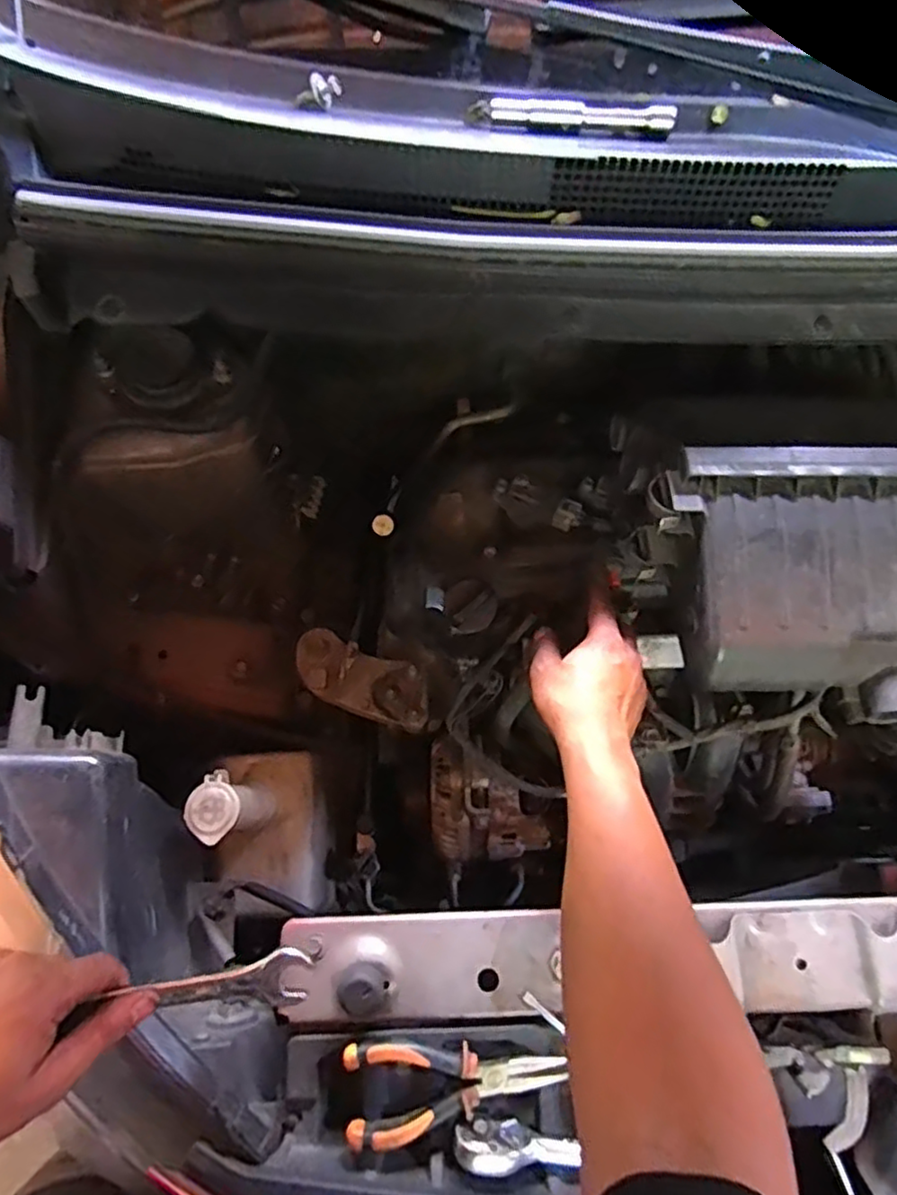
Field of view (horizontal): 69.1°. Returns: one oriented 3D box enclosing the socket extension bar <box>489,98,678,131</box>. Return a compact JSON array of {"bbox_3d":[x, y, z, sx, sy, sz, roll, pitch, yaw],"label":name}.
[{"bbox_3d":[0.094,-0.342,0.458,0.128,0.010,0.015,6,71,2],"label":"socket extension bar"}]

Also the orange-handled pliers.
[{"bbox_3d":[0.005,0.336,0.453,0.150,0.014,0.058,-7,72,-3],"label":"orange-handled pliers"}]

